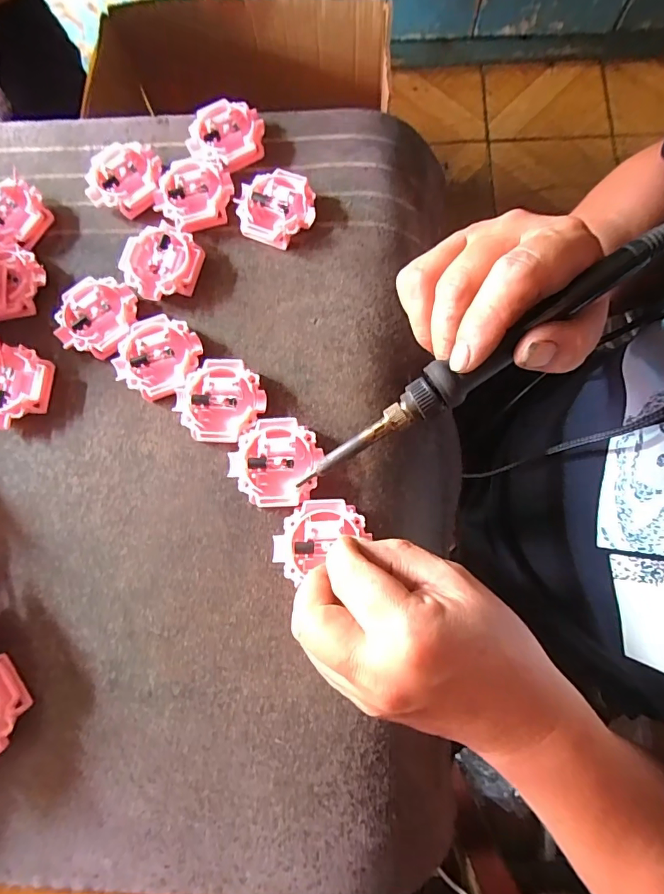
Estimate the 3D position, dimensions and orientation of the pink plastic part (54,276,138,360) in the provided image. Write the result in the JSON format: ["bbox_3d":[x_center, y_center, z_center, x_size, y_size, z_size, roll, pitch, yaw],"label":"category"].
[{"bbox_3d":[-0.156,-0.087,0.300,0.051,0.015,0.051,-1,77,3],"label":"pink plastic part"}]

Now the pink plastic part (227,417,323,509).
[{"bbox_3d":[-0.034,0.010,0.272,0.052,0.016,0.052,-4,77,2],"label":"pink plastic part"}]

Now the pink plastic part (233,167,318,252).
[{"bbox_3d":[-0.038,-0.165,0.309,0.052,0.013,0.051,0,79,-1],"label":"pink plastic part"}]

